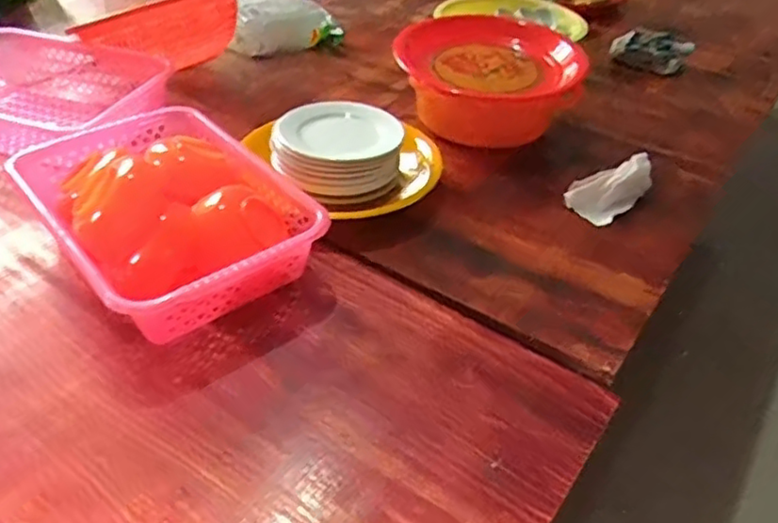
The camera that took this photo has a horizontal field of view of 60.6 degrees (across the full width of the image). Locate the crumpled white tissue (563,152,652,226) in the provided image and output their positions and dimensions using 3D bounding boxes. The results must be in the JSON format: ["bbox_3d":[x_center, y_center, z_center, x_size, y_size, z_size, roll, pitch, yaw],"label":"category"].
[{"bbox_3d":[0.254,-0.082,0.791,0.077,0.055,0.099,28,46,26],"label":"crumpled white tissue"}]

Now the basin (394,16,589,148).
[{"bbox_3d":[0.134,-0.249,0.919,0.203,0.131,0.201,30,47,27],"label":"basin"}]

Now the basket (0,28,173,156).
[{"bbox_3d":[-0.454,-0.220,0.883,0.293,0.078,0.202,12,41,9],"label":"basket"}]

